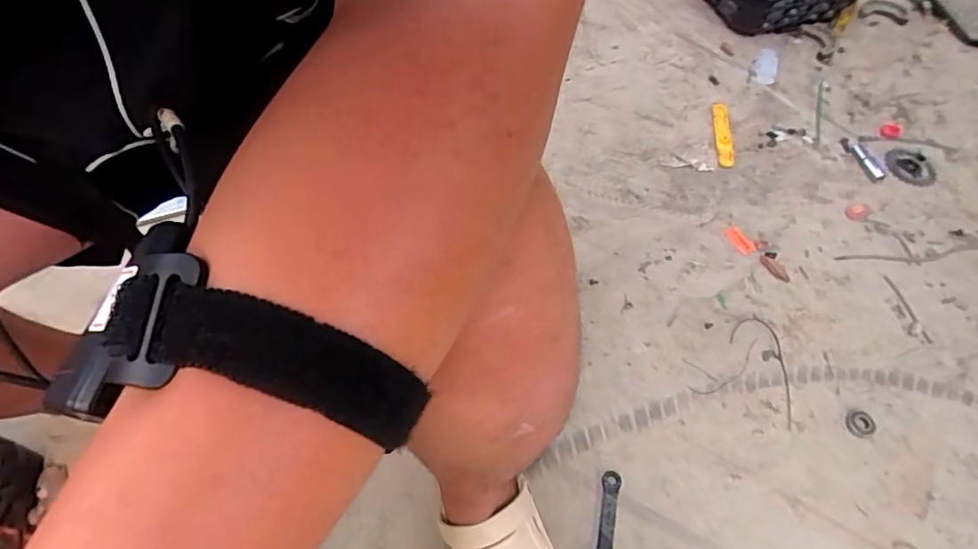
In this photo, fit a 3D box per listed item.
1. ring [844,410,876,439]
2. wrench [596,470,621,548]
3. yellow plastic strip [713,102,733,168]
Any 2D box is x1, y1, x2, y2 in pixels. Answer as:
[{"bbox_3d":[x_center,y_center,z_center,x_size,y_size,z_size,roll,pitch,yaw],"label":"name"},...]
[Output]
[{"bbox_3d":[0.507,0.203,0.756,0.029,0.014,0.038,-15,60,-12],"label":"ring"},{"bbox_3d":[0.142,0.301,0.668,0.027,0.015,0.128,12,58,4],"label":"wrench"},{"bbox_3d":[0.423,-0.256,1.004,0.029,0.009,0.166,9,58,2],"label":"yellow plastic strip"}]

